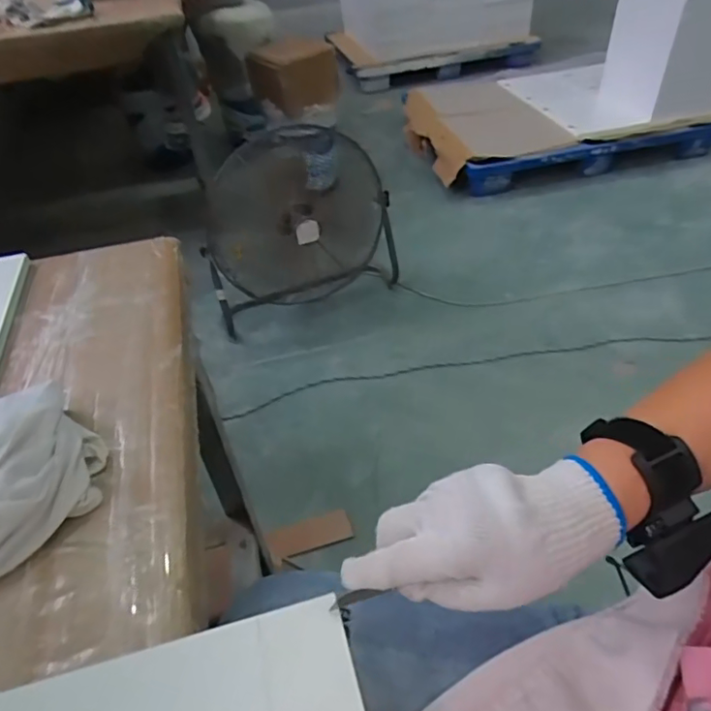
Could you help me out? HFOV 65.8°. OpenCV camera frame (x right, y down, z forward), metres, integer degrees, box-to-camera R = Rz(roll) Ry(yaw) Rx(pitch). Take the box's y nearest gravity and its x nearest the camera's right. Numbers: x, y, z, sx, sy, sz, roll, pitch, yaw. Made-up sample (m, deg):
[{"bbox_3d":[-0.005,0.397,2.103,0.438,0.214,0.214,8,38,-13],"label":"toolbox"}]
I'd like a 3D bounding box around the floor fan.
[{"bbox_3d":[-0.169,-0.390,1.669,0.574,0.498,0.244,-15,43,-10],"label":"floor fan"}]

